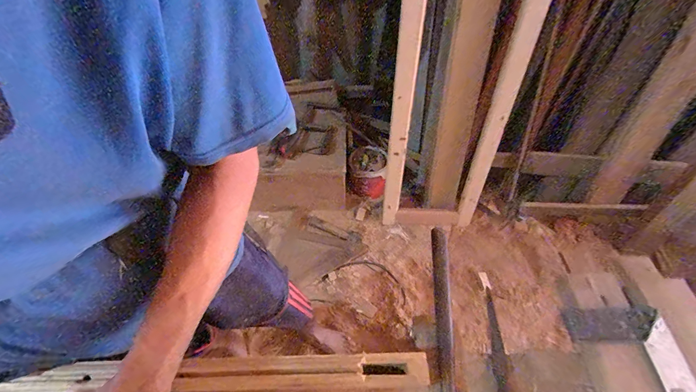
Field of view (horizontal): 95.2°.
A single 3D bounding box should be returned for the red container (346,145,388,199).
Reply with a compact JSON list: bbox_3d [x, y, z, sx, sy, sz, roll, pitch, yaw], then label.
[{"bbox_3d":[0.084,-0.112,1.470,0.184,0.172,0.194,8,57,6],"label":"red container"}]

